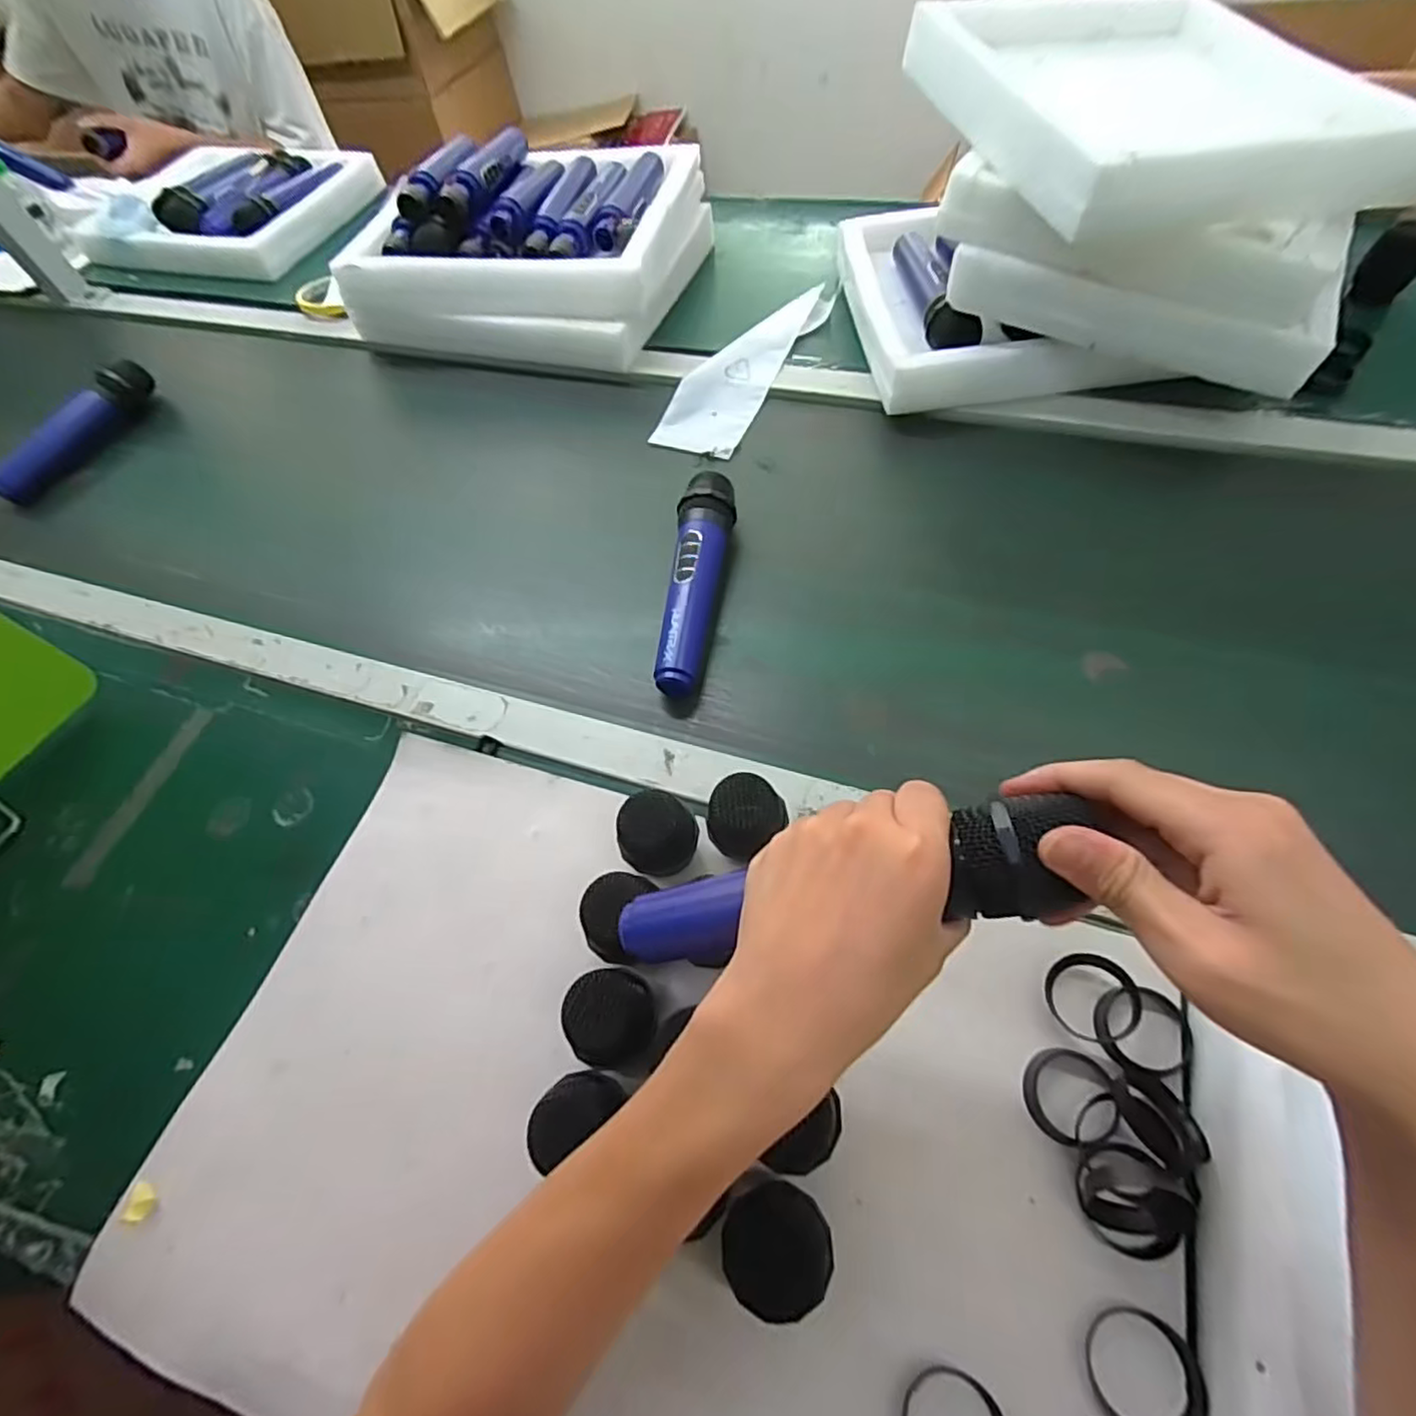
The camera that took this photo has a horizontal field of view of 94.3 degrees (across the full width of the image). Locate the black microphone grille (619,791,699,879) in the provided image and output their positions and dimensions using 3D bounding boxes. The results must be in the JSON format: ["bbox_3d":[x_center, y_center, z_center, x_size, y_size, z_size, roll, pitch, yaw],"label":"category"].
[{"bbox_3d":[-0.030,0.081,0.404,0.046,0.056,0.043,-15,60,-2],"label":"black microphone grille"}]

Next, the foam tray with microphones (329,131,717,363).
[{"bbox_3d":[-0.198,-0.540,0.763,0.345,0.122,0.298,12,63,13],"label":"foam tray with microphones"}]

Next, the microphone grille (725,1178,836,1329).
[{"bbox_3d":[0.032,0.252,0.308,0.047,0.033,0.047,-3,59,5],"label":"microphone grille"}]

